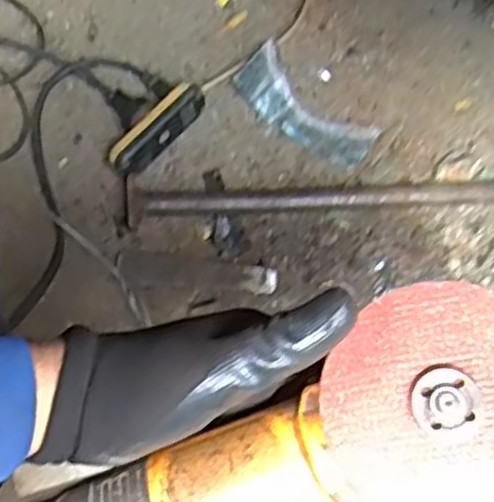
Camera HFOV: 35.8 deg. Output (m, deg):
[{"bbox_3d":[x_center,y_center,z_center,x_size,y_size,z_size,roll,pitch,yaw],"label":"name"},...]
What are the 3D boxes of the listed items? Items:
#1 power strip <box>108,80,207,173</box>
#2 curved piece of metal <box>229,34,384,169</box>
[{"bbox_3d":[-0.084,-0.113,0.728,0.026,0.046,0.108,43,77,10],"label":"power strip"},{"bbox_3d":[0.058,-0.137,0.732,0.143,0.046,0.055,37,76,9],"label":"curved piece of metal"}]

